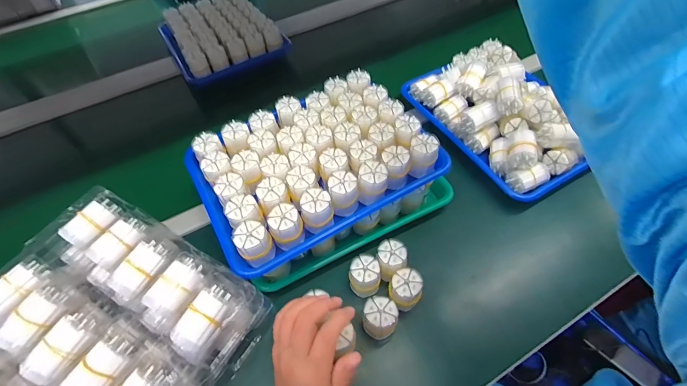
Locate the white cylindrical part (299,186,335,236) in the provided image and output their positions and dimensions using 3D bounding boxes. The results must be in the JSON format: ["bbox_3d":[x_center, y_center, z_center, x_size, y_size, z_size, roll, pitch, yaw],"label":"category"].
[{"bbox_3d":[-0.032,0.024,0.447,0.045,0.052,0.040,-11,53,-5],"label":"white cylindrical part"}]

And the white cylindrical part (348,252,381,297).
[{"bbox_3d":[0.029,0.114,0.465,0.038,0.052,0.046,2,53,5],"label":"white cylindrical part"}]

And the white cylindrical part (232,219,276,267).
[{"bbox_3d":[-0.107,0.064,0.428,0.040,0.059,0.035,-27,56,-16],"label":"white cylindrical part"}]

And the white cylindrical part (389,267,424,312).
[{"bbox_3d":[0.079,0.125,0.451,0.039,0.048,0.037,-2,53,2],"label":"white cylindrical part"}]

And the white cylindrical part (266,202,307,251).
[{"bbox_3d":[-0.071,0.041,0.440,0.041,0.071,0.041,-23,55,-13],"label":"white cylindrical part"}]

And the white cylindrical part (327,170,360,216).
[{"bbox_3d":[0.002,0.002,0.463,0.039,0.058,0.045,-5,53,0],"label":"white cylindrical part"}]

